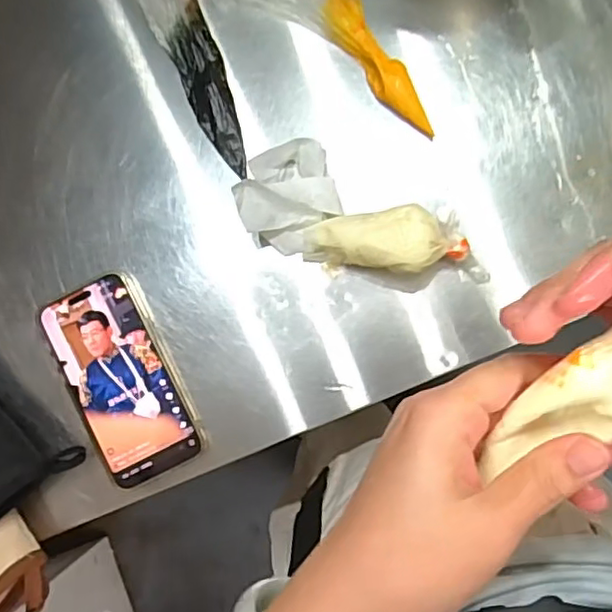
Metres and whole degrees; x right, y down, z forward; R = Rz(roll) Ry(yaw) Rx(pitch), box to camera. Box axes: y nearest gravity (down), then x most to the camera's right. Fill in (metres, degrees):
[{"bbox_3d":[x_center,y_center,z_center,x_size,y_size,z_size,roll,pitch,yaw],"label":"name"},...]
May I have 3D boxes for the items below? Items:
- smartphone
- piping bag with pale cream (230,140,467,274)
[{"bbox_3d":[-0.141,0.057,0.487,0.079,0.014,0.156,-26,85,1],"label":"smartphone"},{"bbox_3d":[0.036,-0.069,0.472,0.167,0.045,0.079,18,87,4],"label":"piping bag with pale cream"}]

